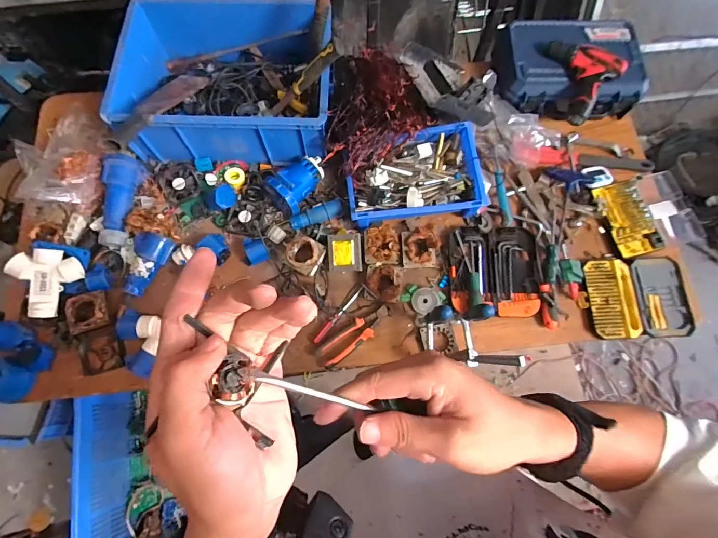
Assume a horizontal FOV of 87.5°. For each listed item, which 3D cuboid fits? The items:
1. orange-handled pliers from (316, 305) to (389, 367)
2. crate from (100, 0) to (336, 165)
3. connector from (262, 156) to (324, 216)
[{"bbox_3d":[-0.007,0.147,0.836,0.183,0.015,0.051,-33,76,-11],"label":"orange-handled pliers"},{"bbox_3d":[-0.303,-0.471,0.917,0.474,0.164,0.404,0,72,-1],"label":"crate"},{"bbox_3d":[-0.137,-0.202,0.887,0.091,0.097,0.136,41,76,11],"label":"connector"}]

